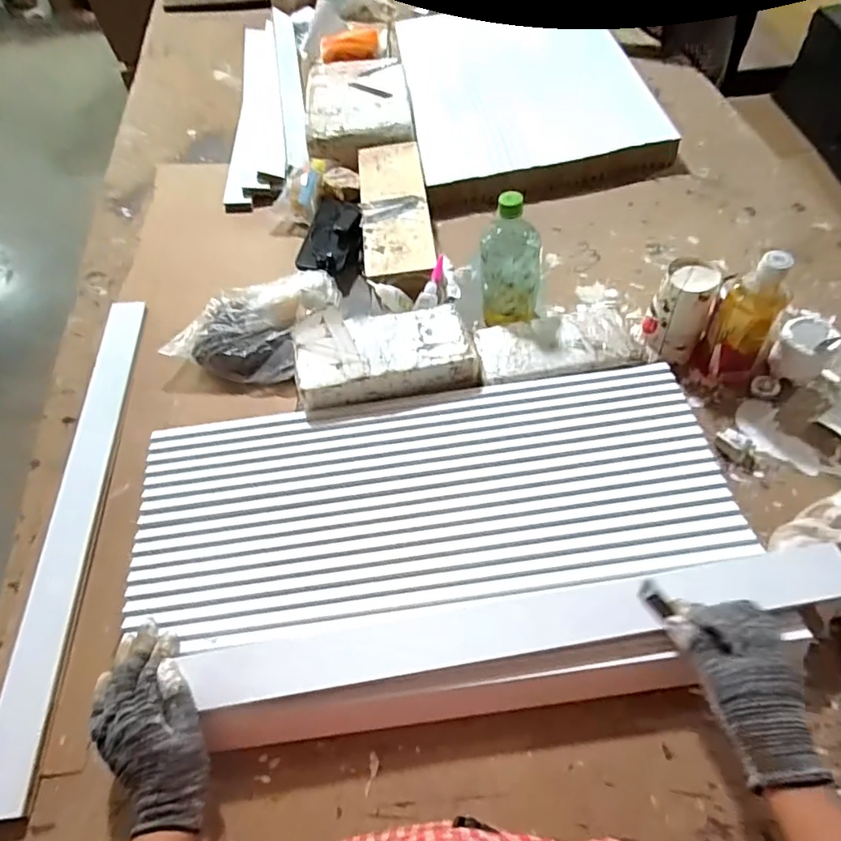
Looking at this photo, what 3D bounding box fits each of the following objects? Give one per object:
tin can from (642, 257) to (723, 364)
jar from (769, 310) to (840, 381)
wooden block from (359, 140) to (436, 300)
[{"bbox_3d":[0.340,-0.141,0.720,0.073,0.121,0.078,25,63,19],"label":"tin can"},{"bbox_3d":[0.480,-0.086,0.689,0.064,0.078,0.069,-2,57,3],"label":"jar"},{"bbox_3d":[-0.040,-0.346,0.900,0.110,0.023,0.368,-7,57,1],"label":"wooden block"}]

